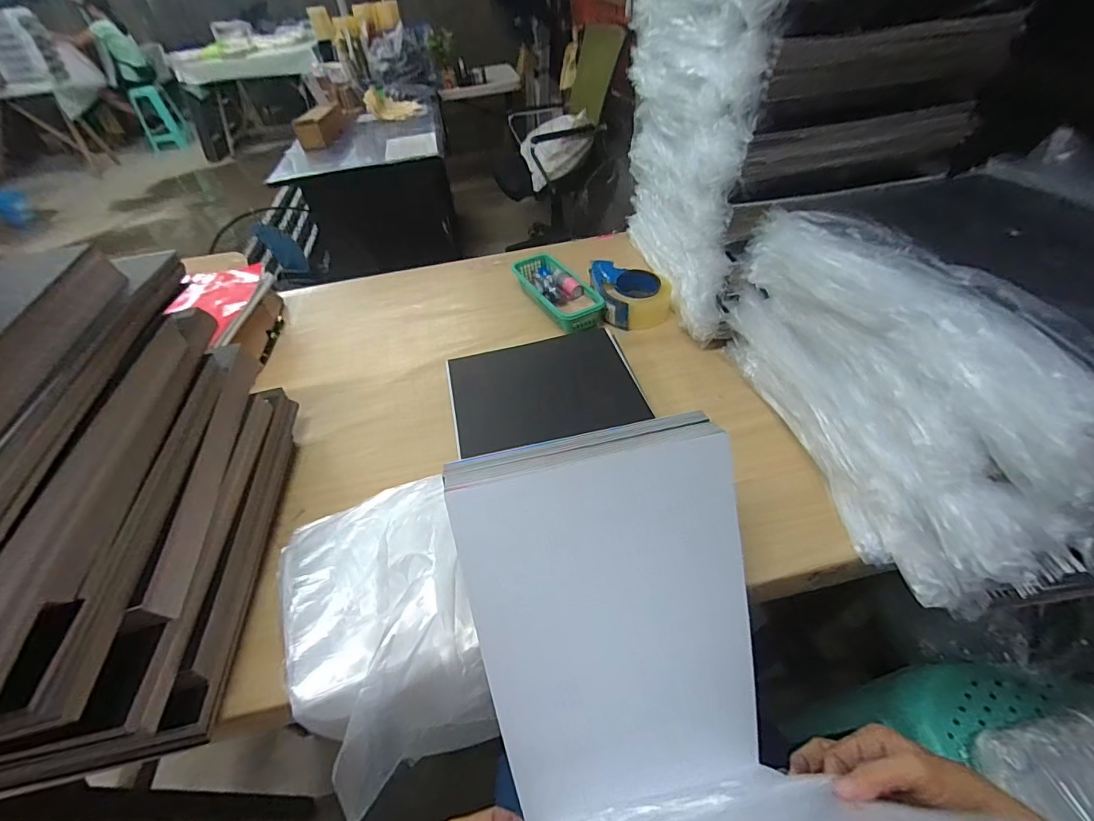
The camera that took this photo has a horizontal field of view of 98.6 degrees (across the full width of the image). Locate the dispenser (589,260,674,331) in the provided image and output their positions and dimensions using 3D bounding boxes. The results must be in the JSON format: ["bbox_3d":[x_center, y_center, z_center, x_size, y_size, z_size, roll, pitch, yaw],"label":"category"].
[{"bbox_3d":[0.143,-0.208,0.824,0.117,0.056,0.152,-15,45,-8],"label":"dispenser"}]

